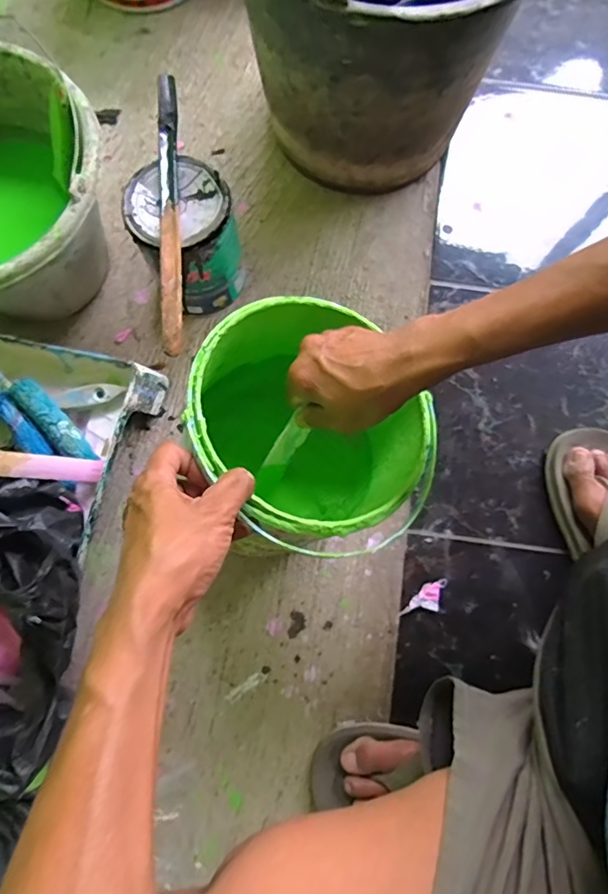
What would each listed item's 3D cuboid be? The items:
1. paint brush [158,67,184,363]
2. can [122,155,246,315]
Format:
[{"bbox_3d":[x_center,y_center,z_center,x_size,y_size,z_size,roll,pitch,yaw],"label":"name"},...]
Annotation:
[{"bbox_3d":[-0.128,-0.226,0.487,0.019,0.015,0.296,-4,79,-2],"label":"paint brush"},{"bbox_3d":[-0.121,-0.218,0.560,0.097,0.141,0.097,0,78,0],"label":"can"}]

